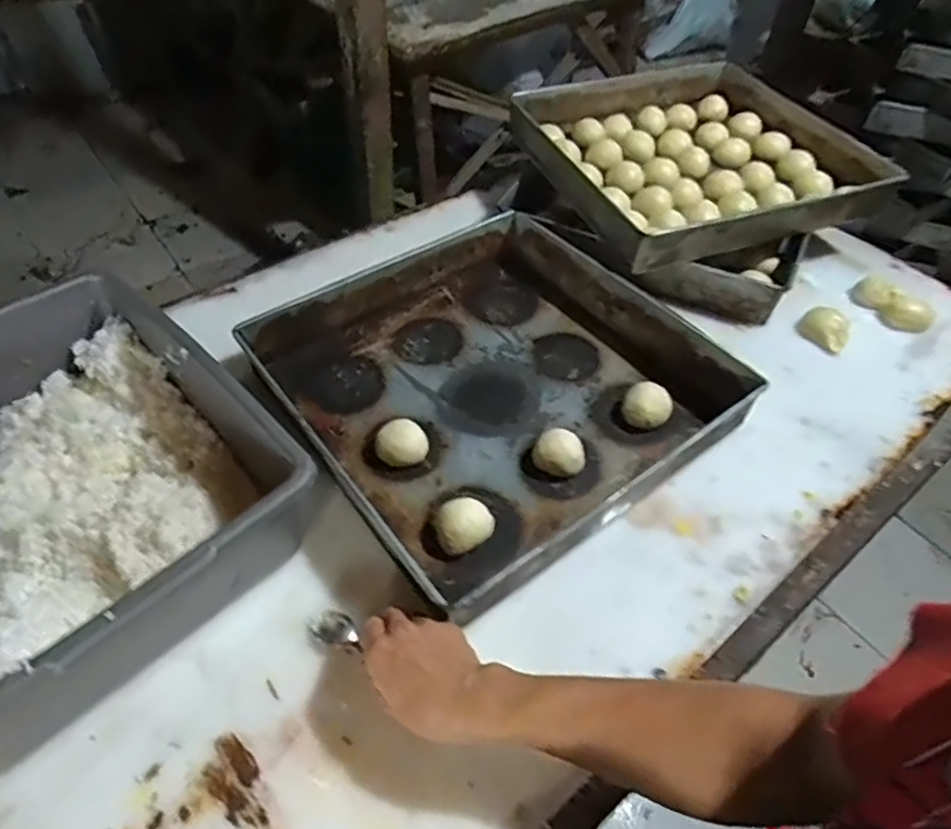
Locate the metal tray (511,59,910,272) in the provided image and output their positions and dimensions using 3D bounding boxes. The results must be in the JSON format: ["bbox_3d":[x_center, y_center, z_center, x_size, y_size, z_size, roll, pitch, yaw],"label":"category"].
[{"bbox_3d":[0.313,-0.390,0.908,0.422,0.083,0.425,-15,50,-15],"label":"metal tray"}]

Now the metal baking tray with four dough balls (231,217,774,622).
[{"bbox_3d":[0.017,-0.039,0.695,0.416,0.080,0.417,-28,55,-25],"label":"metal baking tray with four dough balls"}]

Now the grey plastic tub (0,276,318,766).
[{"bbox_3d":[-0.360,0.063,0.546,0.386,0.127,0.299,37,56,27],"label":"grey plastic tub"}]

